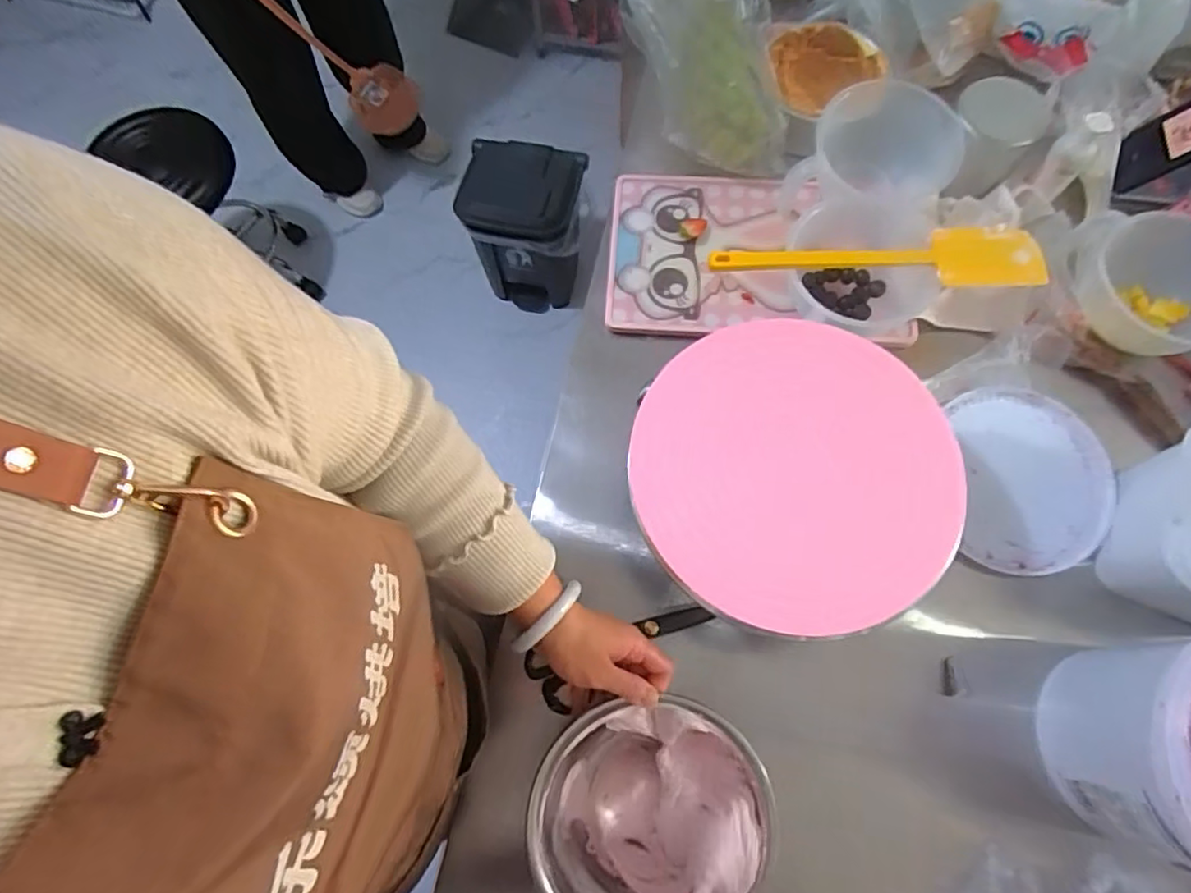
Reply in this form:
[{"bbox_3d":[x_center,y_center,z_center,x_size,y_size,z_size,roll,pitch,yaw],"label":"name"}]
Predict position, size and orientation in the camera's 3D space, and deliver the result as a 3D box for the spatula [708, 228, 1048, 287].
[{"bbox_3d":[0.281,-0.193,0.626,0.323,0.020,0.061,1,71,2],"label":"spatula"}]

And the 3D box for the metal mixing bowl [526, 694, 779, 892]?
[{"bbox_3d":[0.045,0.318,0.533,0.187,0.097,0.191,0,71,1],"label":"metal mixing bowl"}]

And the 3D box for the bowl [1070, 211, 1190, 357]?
[{"bbox_3d":[0.611,-0.165,0.670,0.145,0.079,0.151,0,71,1],"label":"bowl"}]

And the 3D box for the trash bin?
[{"bbox_3d":[-0.155,-0.513,1.454,0.260,0.288,0.235,8,72,4],"label":"trash bin"}]

